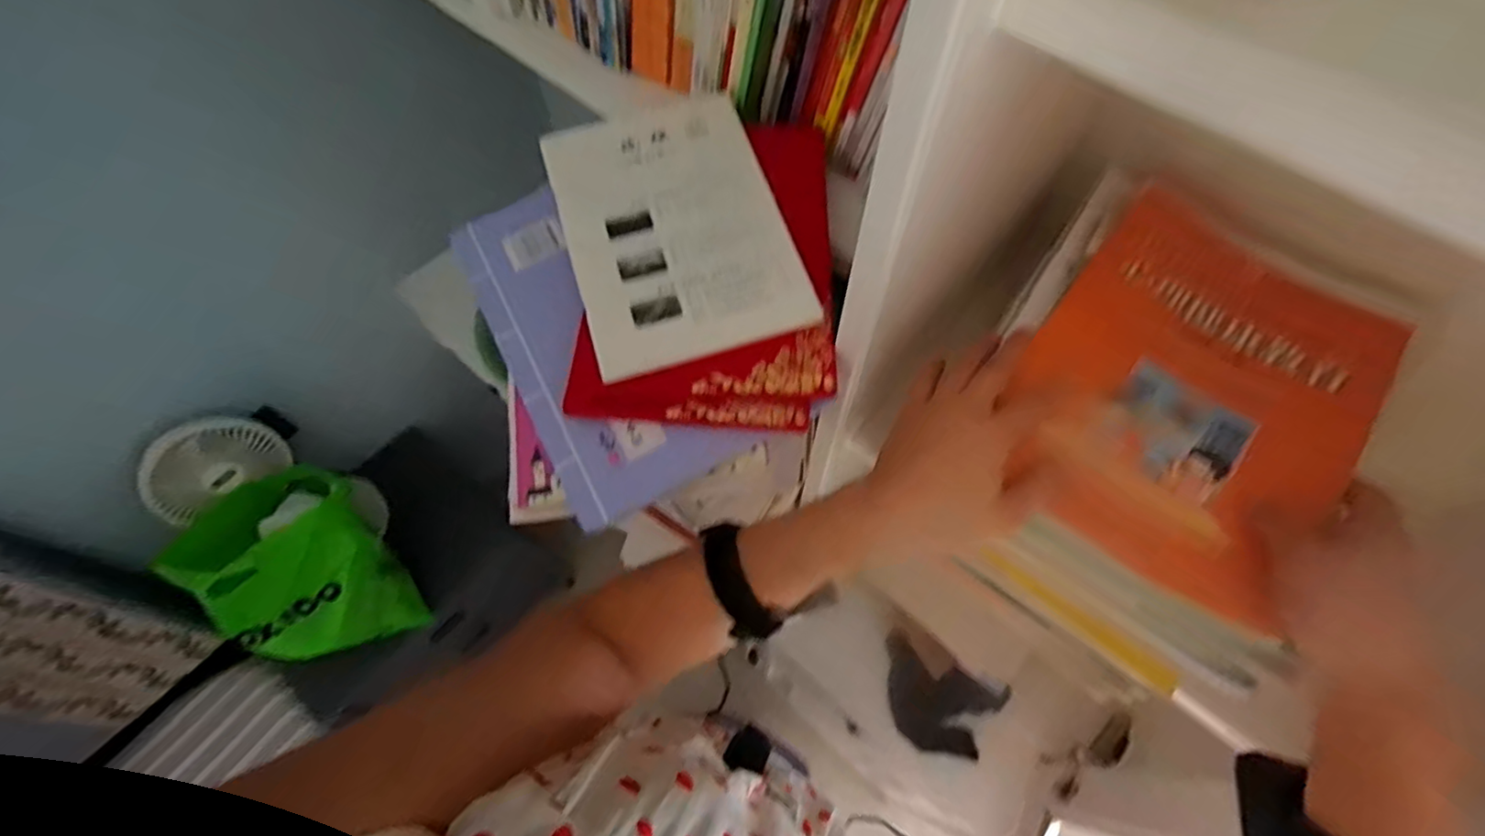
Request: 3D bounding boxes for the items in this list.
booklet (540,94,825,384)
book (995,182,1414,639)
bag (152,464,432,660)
[{"bbox_3d":[-0.048,-0.134,0.433,0.145,0.006,0.207,-17,70,-6],"label":"booklet"},{"bbox_3d":[0.281,-0.024,0.389,0.179,0.023,0.253,36,70,13],"label":"book"},{"bbox_3d":[-0.776,0.263,1.108,0.266,0.332,0.256,-24,66,-11],"label":"bag"}]

